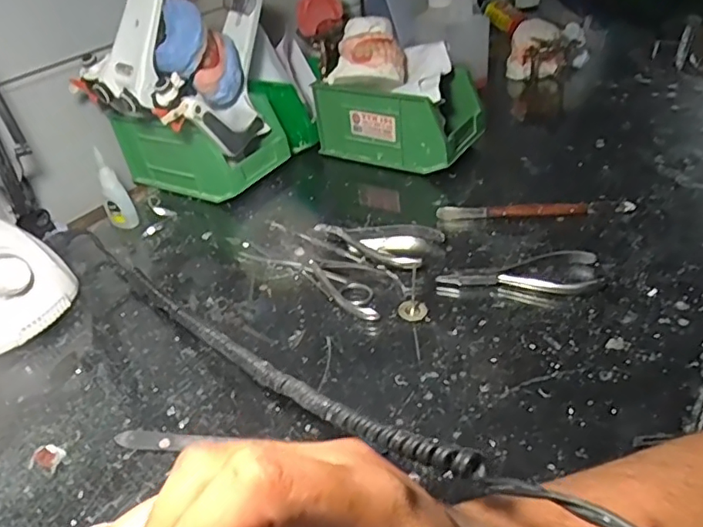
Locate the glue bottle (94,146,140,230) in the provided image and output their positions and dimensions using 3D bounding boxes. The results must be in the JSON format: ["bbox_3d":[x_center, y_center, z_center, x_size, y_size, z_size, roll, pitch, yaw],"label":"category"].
[{"bbox_3d":[-0.239,-0.072,0.570,0.027,0.082,0.017,-23,39,-20],"label":"glue bottle"}]

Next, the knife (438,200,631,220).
[{"bbox_3d":[0.167,-0.050,0.526,0.171,0.011,0.012,-1,36,9],"label":"knife"}]

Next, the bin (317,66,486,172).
[{"bbox_3d":[0.054,-0.170,0.648,0.168,0.086,0.095,17,42,30],"label":"bin"}]

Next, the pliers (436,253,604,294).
[{"bbox_3d":[0.134,0.008,0.453,0.123,0.010,0.042,-1,36,9],"label":"pliers"}]

